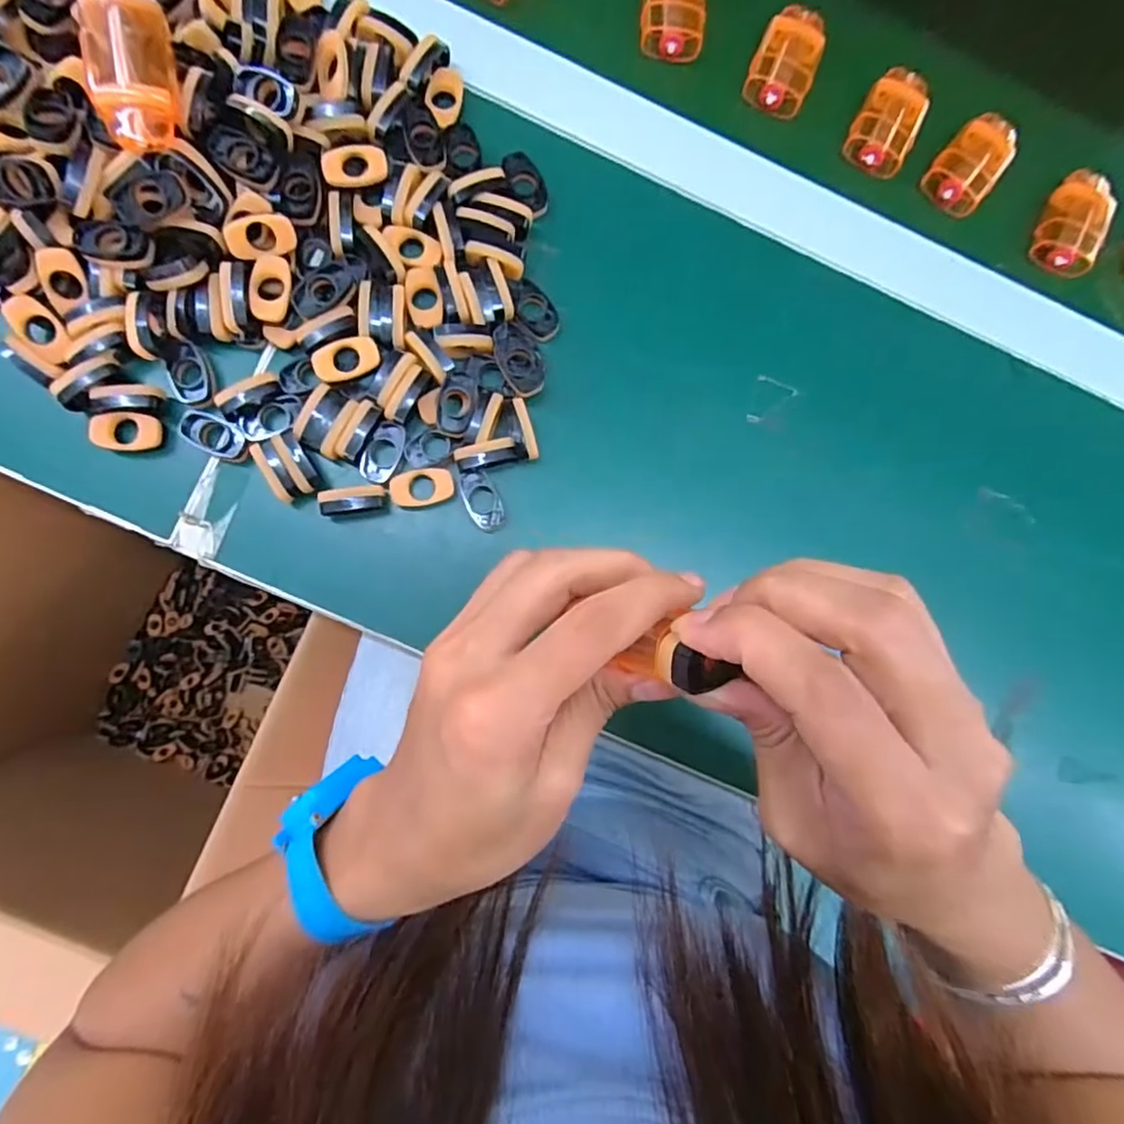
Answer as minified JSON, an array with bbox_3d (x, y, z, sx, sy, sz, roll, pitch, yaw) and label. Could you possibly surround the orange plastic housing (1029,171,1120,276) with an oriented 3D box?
[{"bbox_3d":[0.307,-0.205,0.372,0.032,0.024,0.064,26,82,-2],"label":"orange plastic housing"}]

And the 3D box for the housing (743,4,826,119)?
[{"bbox_3d":[0.133,-0.296,0.361,0.036,0.017,0.066,25,82,-2],"label":"housing"}]

